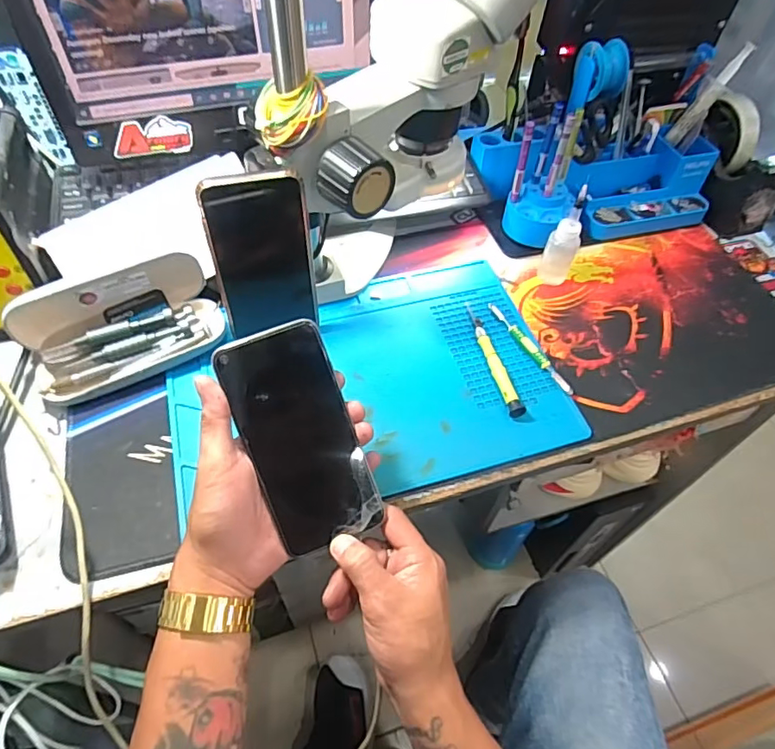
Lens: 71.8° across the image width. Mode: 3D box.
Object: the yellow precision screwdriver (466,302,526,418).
[{"bbox_3d":[0.096,-0.018,0.497,0.013,0.011,0.130,-10,55,-11],"label":"yellow precision screwdriver"}]

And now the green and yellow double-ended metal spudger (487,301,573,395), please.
[{"bbox_3d":[0.134,-0.028,0.510,0.013,0.008,0.121,-23,59,-19],"label":"green and yellow double-ended metal spudger"}]

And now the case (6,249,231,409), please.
[{"bbox_3d":[-0.230,-0.043,0.466,0.158,0.067,0.082,-25,59,-20],"label":"case"}]

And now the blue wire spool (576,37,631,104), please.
[{"bbox_3d":[0.225,-0.322,0.557,0.036,0.043,0.048,-10,55,-11],"label":"blue wire spool"}]

